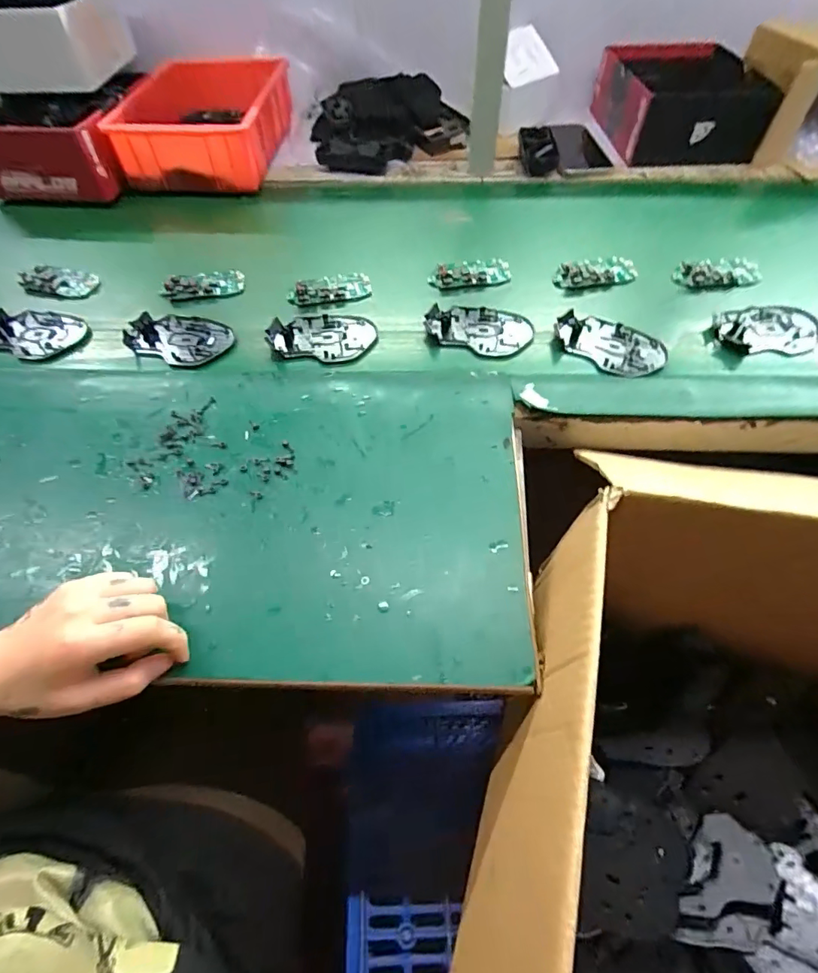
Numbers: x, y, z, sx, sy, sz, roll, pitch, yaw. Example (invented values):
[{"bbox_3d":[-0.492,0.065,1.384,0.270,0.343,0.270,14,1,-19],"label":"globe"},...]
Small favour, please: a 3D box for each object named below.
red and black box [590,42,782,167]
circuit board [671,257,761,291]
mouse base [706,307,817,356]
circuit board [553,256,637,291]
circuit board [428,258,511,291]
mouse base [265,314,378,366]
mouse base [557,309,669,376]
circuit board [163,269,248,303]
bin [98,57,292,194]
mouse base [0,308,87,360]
[{"bbox_3d":[0.414,-0.605,0.750,0.205,0.096,0.243,0,56,2],"label":"red and black box"},{"bbox_3d":[0.371,-0.253,0.578,0.100,0.016,0.046,-11,56,-5],"label":"circuit board"},{"bbox_3d":[0.385,-0.168,0.525,0.123,0.009,0.073,-7,58,-4],"label":"mouse base"},{"bbox_3d":[0.225,-0.258,0.584,0.099,0.016,0.043,-11,59,-6],"label":"circuit board"},{"bbox_3d":[0.075,-0.255,0.593,0.096,0.012,0.043,-13,72,-7],"label":"circuit board"},{"bbox_3d":[-0.097,-0.168,0.538,0.117,0.009,0.080,6,58,4],"label":"mouse base"},{"bbox_3d":[0.214,-0.154,0.519,0.115,0.007,0.074,33,64,19],"label":"mouse base"},{"bbox_3d":[-0.249,-0.244,0.585,0.093,0.014,0.038,-13,59,-7],"label":"circuit board"},{"bbox_3d":[-0.301,-0.549,0.737,0.210,0.096,0.236,3,56,4],"label":"bin"},{"bbox_3d":[-0.429,-0.174,0.551,0.116,0.009,0.068,9,59,6],"label":"mouse base"}]

